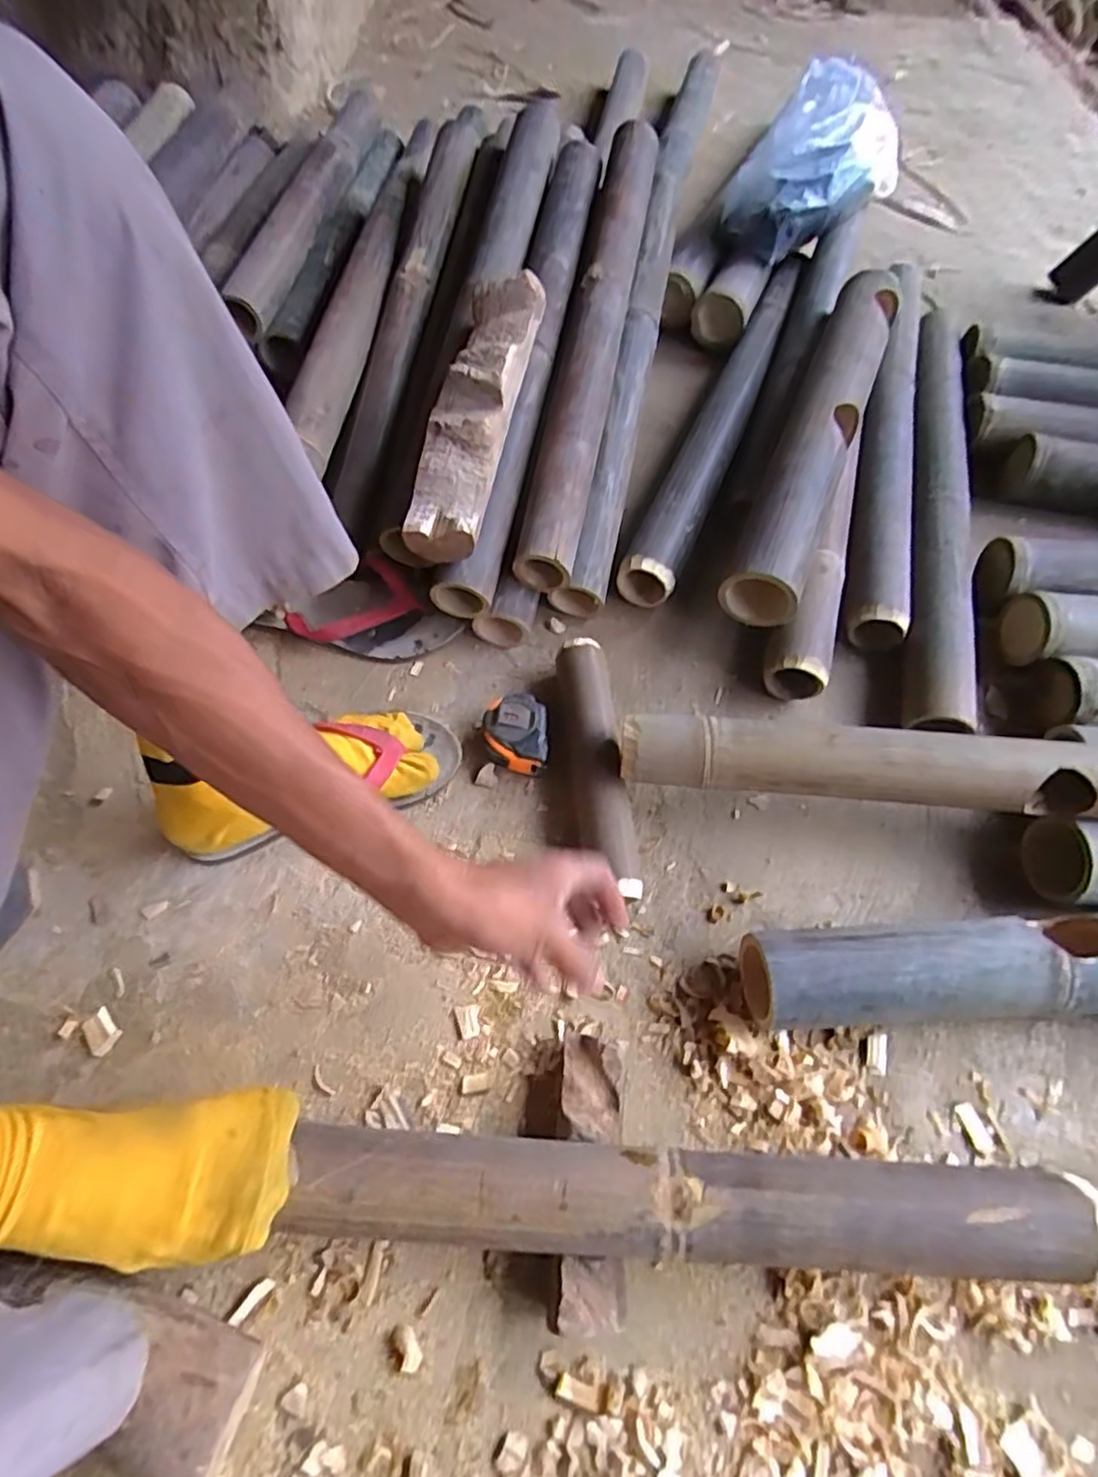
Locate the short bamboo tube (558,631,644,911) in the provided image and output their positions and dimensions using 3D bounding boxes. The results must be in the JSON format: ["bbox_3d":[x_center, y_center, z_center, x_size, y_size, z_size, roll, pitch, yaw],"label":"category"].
[{"bbox_3d":[0.043,0.022,0.607,0.051,0.047,0.240,-5,62,-5],"label":"short bamboo tube"}]

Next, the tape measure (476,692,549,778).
[{"bbox_3d":[-0.031,-0.003,0.621,0.058,0.033,0.068,5,61,0],"label":"tape measure"}]

